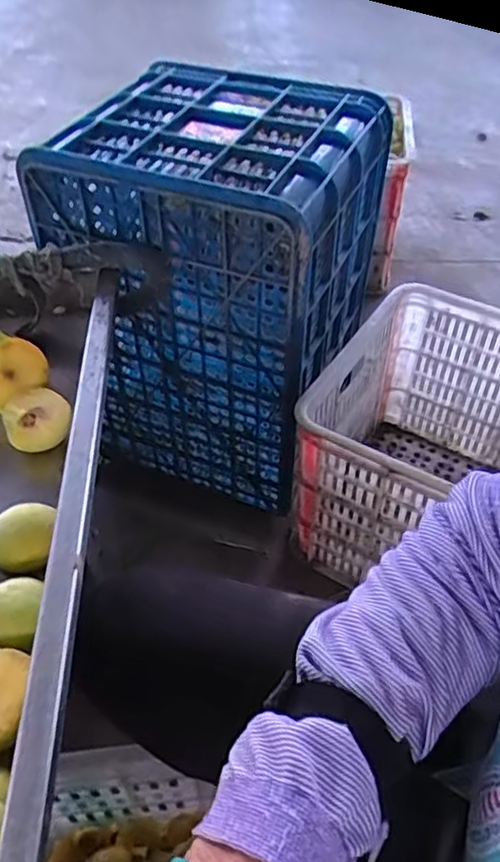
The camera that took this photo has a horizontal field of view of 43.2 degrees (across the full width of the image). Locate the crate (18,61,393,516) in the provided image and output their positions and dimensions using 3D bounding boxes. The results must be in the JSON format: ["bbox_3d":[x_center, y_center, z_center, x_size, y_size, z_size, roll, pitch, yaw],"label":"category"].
[{"bbox_3d":[-0.044,-0.177,0.893,0.335,0.490,0.283,23,51,20],"label":"crate"}]

